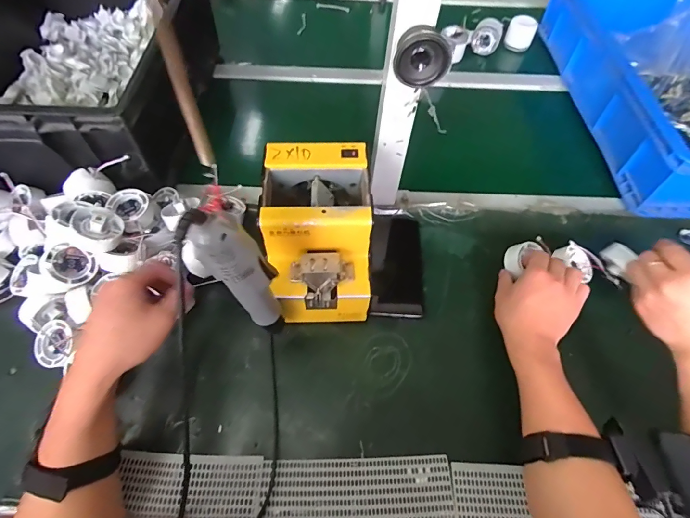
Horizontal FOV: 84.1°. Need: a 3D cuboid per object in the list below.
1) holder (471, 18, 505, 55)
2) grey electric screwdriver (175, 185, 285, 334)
[{"bbox_3d":[0.315,-0.492,0.848,0.061,0.054,0.064,22,60,12],"label":"holder"},{"bbox_3d":[-0.093,0.015,0.348,0.052,0.192,0.032,-9,59,-7],"label":"grey electric screwdriver"}]

